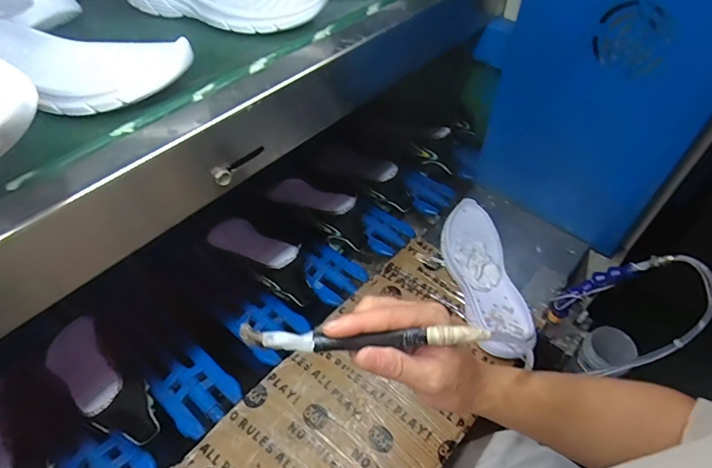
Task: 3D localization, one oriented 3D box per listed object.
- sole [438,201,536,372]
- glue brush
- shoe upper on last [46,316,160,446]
[{"bbox_3d":[0.206,0.062,0.711,0.097,0.029,0.299,-3,51,-5],"label":"sole"},{"bbox_3d":[0.007,0.076,0.322,0.182,0.014,0.016,0,50,-3],"label":"glue brush"},{"bbox_3d":[-0.345,0.188,0.590,0.213,0.074,0.080,36,58,24],"label":"shoe upper on last"}]

